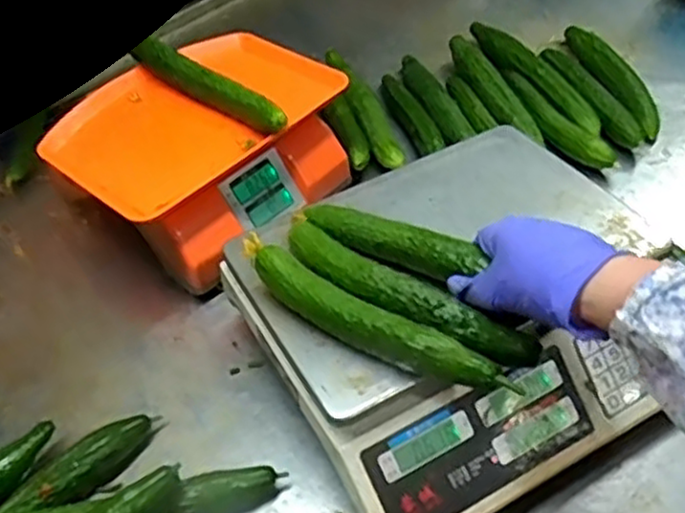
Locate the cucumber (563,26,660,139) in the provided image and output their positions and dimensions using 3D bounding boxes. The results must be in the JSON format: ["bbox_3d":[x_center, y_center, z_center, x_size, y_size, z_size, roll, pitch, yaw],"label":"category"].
[{"bbox_3d":[0.355,-0.244,0.947,0.050,0.043,0.251,-13,46,-6],"label":"cucumber"}]

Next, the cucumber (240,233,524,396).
[{"bbox_3d":[0.015,0.044,0.530,0.235,0.029,0.032,26,54,30],"label":"cucumber"}]

